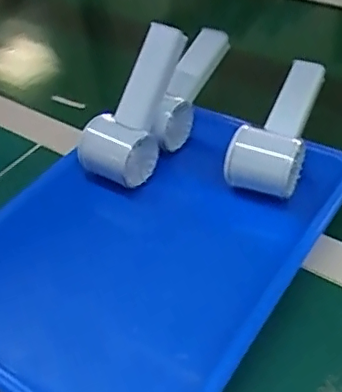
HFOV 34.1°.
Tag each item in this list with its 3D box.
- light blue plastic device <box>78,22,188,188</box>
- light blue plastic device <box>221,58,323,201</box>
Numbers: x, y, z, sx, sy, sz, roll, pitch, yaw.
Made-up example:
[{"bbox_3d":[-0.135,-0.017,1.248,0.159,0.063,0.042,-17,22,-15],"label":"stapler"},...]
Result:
[{"bbox_3d":[-0.032,-0.085,0.522,0.056,0.047,0.148,22,87,25],"label":"light blue plastic device"},{"bbox_3d":[0.098,-0.066,0.519,0.062,0.055,0.132,10,46,17],"label":"light blue plastic device"}]

